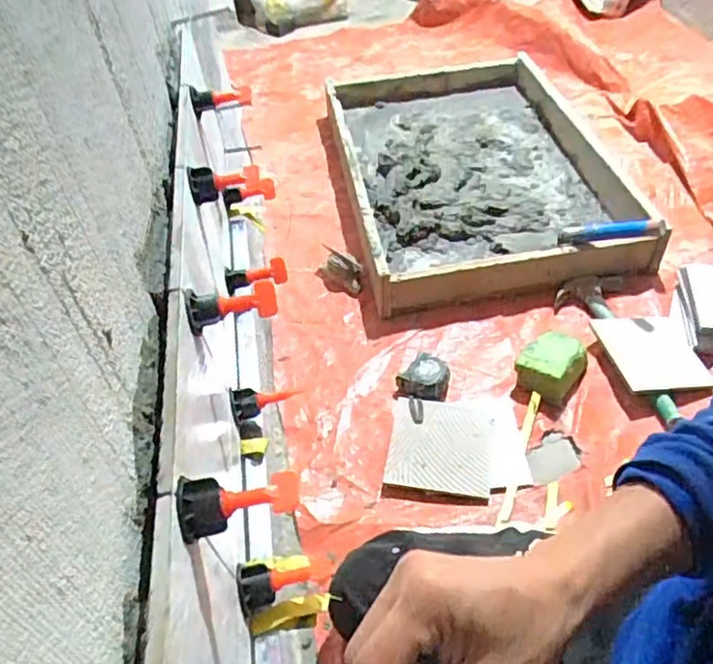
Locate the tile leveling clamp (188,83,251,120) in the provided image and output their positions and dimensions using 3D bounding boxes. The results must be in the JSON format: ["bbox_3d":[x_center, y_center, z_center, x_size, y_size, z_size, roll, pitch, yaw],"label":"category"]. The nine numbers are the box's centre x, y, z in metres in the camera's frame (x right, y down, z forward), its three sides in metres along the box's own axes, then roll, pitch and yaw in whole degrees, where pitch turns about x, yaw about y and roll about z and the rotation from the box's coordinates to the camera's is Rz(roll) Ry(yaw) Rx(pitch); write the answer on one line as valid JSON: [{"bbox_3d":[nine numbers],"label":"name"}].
[{"bbox_3d":[-0.138,-0.241,0.631,0.060,0.026,0.026,-8,47,-1],"label":"tile leveling clamp"}]

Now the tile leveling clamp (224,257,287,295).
[{"bbox_3d":[-0.099,-0.055,0.608,0.061,0.030,0.021,-17,48,-9],"label":"tile leveling clamp"}]

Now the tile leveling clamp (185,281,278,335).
[{"bbox_3d":[-0.085,-0.020,0.421,0.060,0.025,0.026,-14,48,-7],"label":"tile leveling clamp"}]

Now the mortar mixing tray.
[{"bbox_3d":[0.261,-0.378,1.392,0.572,0.143,0.869,-9,47,-2],"label":"mortar mixing tray"}]

